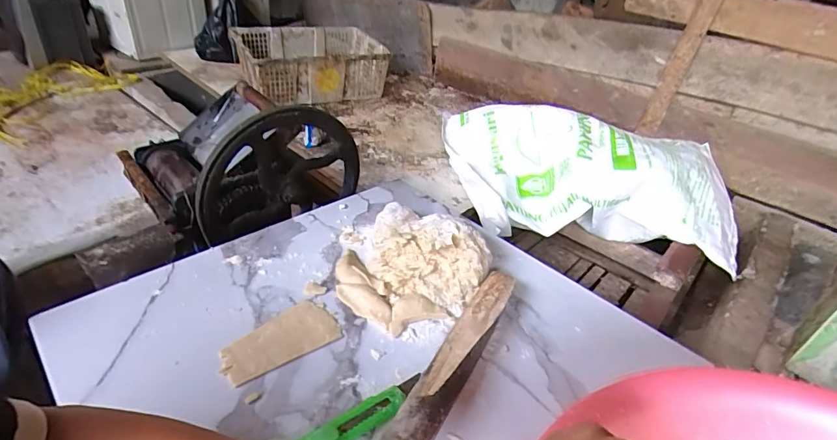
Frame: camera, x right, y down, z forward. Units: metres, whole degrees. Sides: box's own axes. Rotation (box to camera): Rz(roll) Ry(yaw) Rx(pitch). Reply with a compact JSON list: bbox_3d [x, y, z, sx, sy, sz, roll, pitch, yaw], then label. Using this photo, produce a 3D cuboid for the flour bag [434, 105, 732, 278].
[{"bbox_3d":[0.382,-0.110,1.043,0.666,0.175,0.372,12,35,4],"label":"flour bag"}]

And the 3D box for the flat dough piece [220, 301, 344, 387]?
[{"bbox_3d":[-0.134,0.116,0.433,0.109,0.004,0.060,-23,46,-37],"label":"flat dough piece"}]

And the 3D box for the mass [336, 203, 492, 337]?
[{"bbox_3d":[-0.011,0.047,0.511,0.156,0.057,0.154,6,35,-4],"label":"mass"}]

